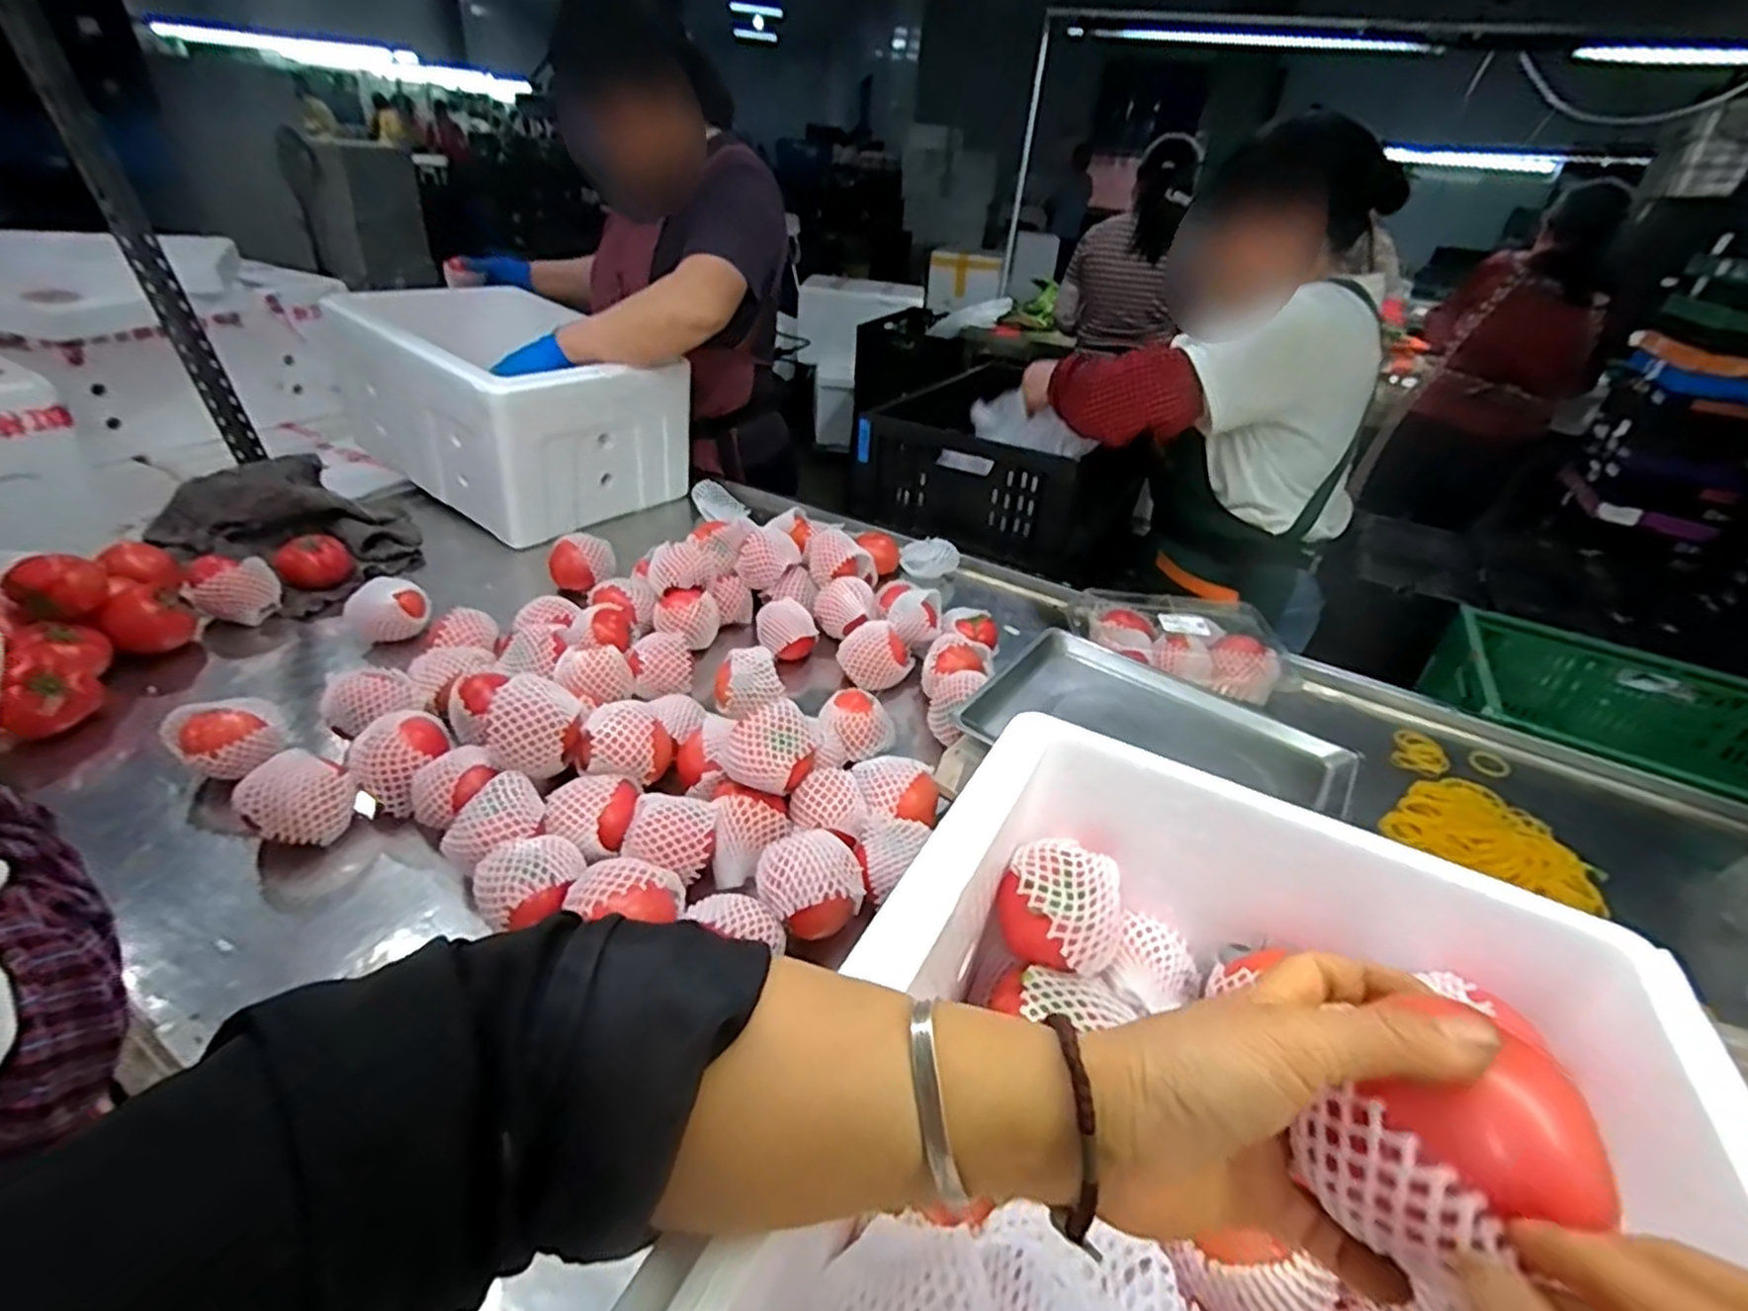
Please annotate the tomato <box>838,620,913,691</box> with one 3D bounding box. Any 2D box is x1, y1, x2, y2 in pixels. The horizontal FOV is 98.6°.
[{"bbox_3d":[0.002,-0.001,0.927,0.080,0.060,0.068,-21,42,-35],"label":"tomato"}]

